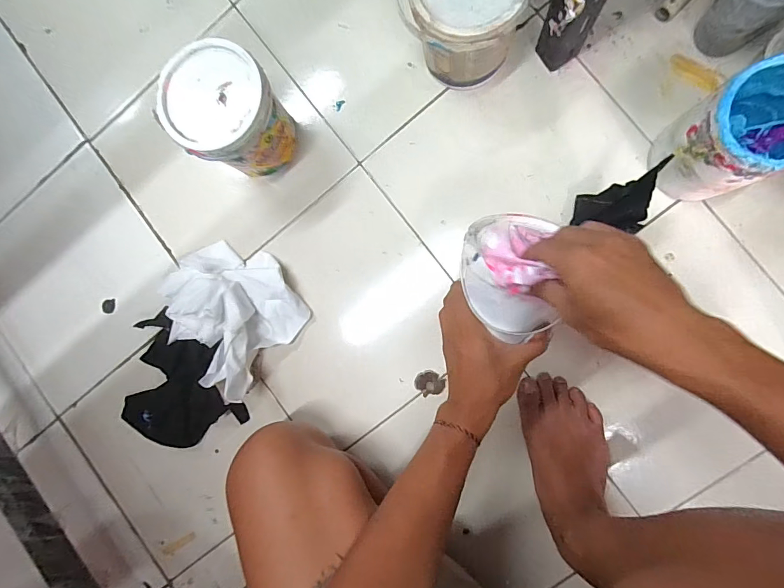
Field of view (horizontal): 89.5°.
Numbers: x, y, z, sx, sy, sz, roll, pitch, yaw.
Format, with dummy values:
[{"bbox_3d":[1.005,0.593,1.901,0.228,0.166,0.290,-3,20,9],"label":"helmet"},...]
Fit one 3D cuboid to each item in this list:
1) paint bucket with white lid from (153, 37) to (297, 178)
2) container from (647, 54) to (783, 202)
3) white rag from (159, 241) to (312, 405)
[{"bbox_3d":[-0.192,-0.218,0.498,0.119,0.134,0.117,0,91,8],"label":"paint bucket with white lid"},{"bbox_3d":[0.354,-0.163,0.415,0.101,0.142,0.090,-31,87,7],"label":"container"},{"bbox_3d":[-0.221,0.018,0.530,0.185,0.076,0.159,35,95,6],"label":"white rag"}]

